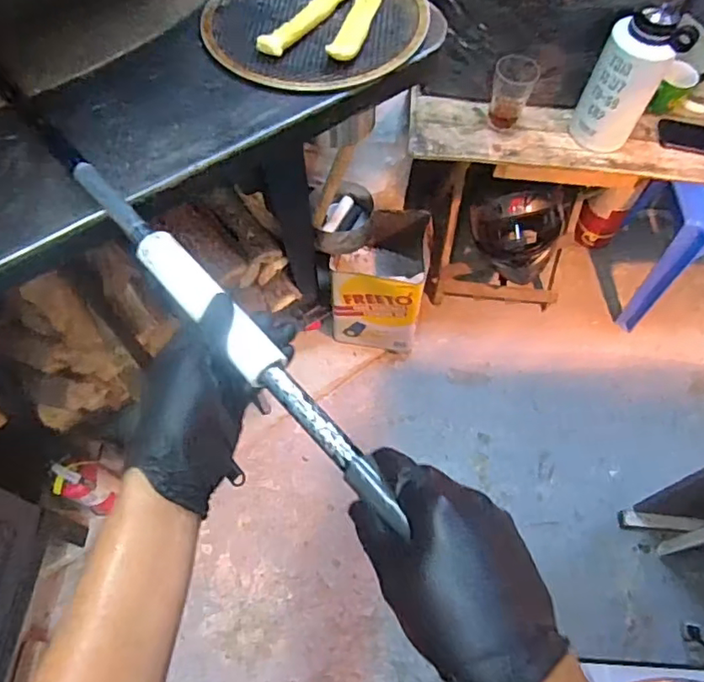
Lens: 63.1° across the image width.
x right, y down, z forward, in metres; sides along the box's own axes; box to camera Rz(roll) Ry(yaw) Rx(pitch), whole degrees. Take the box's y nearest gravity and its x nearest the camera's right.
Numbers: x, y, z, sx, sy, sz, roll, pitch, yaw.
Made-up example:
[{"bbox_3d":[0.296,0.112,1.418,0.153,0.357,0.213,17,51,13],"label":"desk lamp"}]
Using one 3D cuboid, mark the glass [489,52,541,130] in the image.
[{"bbox_3d":[0.332,-0.510,1.200,0.085,0.143,0.080,16,62,9],"label":"glass"}]

